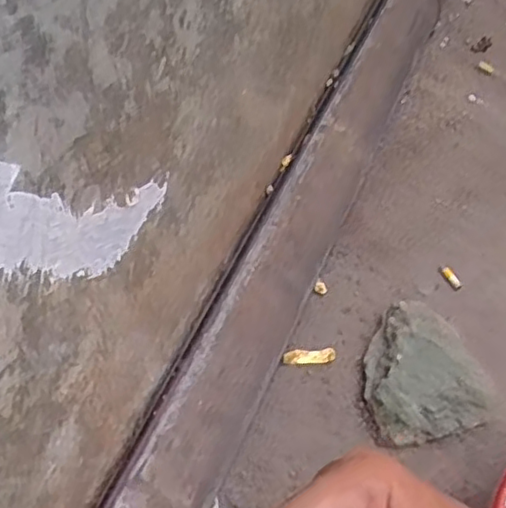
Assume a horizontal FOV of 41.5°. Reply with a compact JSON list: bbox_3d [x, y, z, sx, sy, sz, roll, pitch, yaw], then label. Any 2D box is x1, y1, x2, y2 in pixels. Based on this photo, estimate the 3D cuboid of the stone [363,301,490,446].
[{"bbox_3d":[0.164,0.112,0.656,0.117,0.046,0.134,-11,57,-8],"label":"stone"}]

